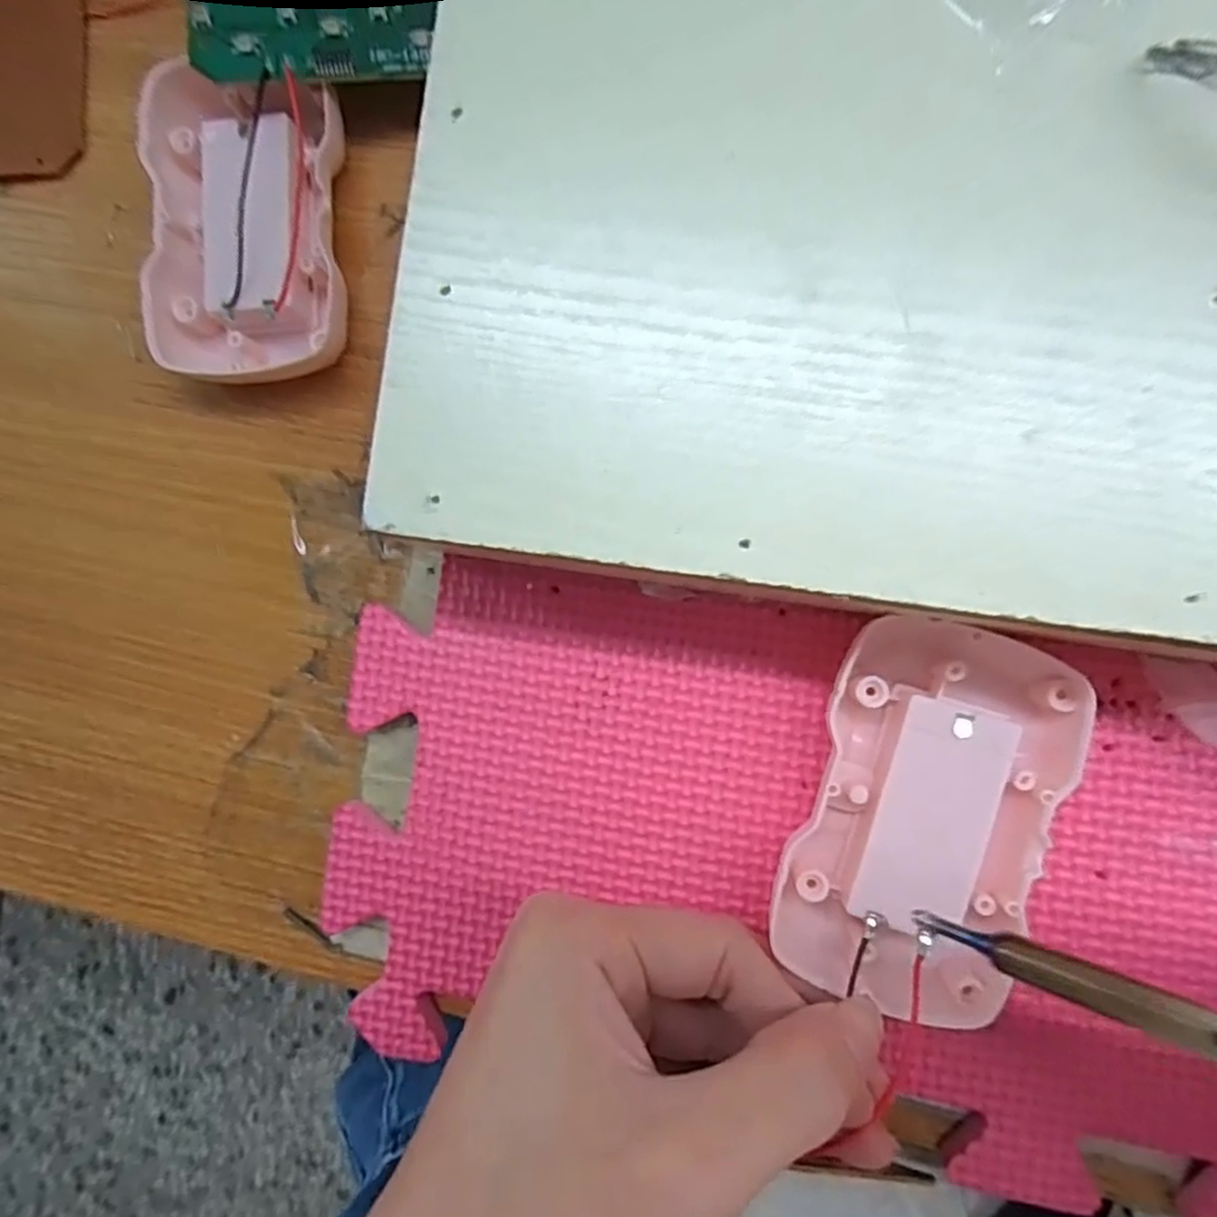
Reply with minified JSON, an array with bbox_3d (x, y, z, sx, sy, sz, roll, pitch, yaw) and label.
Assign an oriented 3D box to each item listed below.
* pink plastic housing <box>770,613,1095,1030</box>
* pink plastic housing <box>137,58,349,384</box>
[{"bbox_3d":[0.075,0.047,0.172,0.050,0.018,0.089,19,90,7],"label":"pink plastic housing"},{"bbox_3d":[-0.101,-0.106,0.204,0.055,0.023,0.084,-1,88,7],"label":"pink plastic housing"}]

